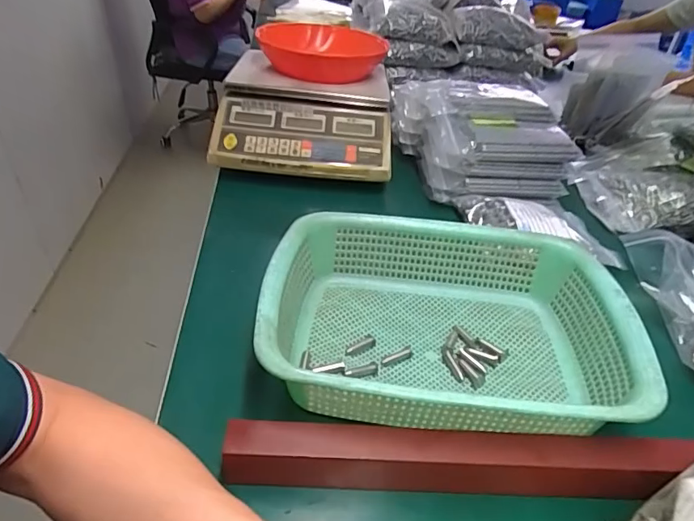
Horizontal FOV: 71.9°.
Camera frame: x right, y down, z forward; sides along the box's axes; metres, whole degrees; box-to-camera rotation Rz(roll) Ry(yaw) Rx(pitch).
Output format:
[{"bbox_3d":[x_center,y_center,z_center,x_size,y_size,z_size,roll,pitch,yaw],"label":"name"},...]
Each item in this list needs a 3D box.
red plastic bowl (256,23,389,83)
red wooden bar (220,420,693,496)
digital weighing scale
[{"bbox_3d":[-0.049,-0.355,0.811,0.215,0.058,0.218,3,37,-2],"label":"red plastic bowl"},{"bbox_3d":[0.085,0.140,0.336,0.330,0.041,0.031,2,37,-3],"label":"red wooden bar"},{"bbox_3d":[-0.060,-0.232,0.752,0.252,0.100,0.252,4,37,0],"label":"digital weighing scale"}]

